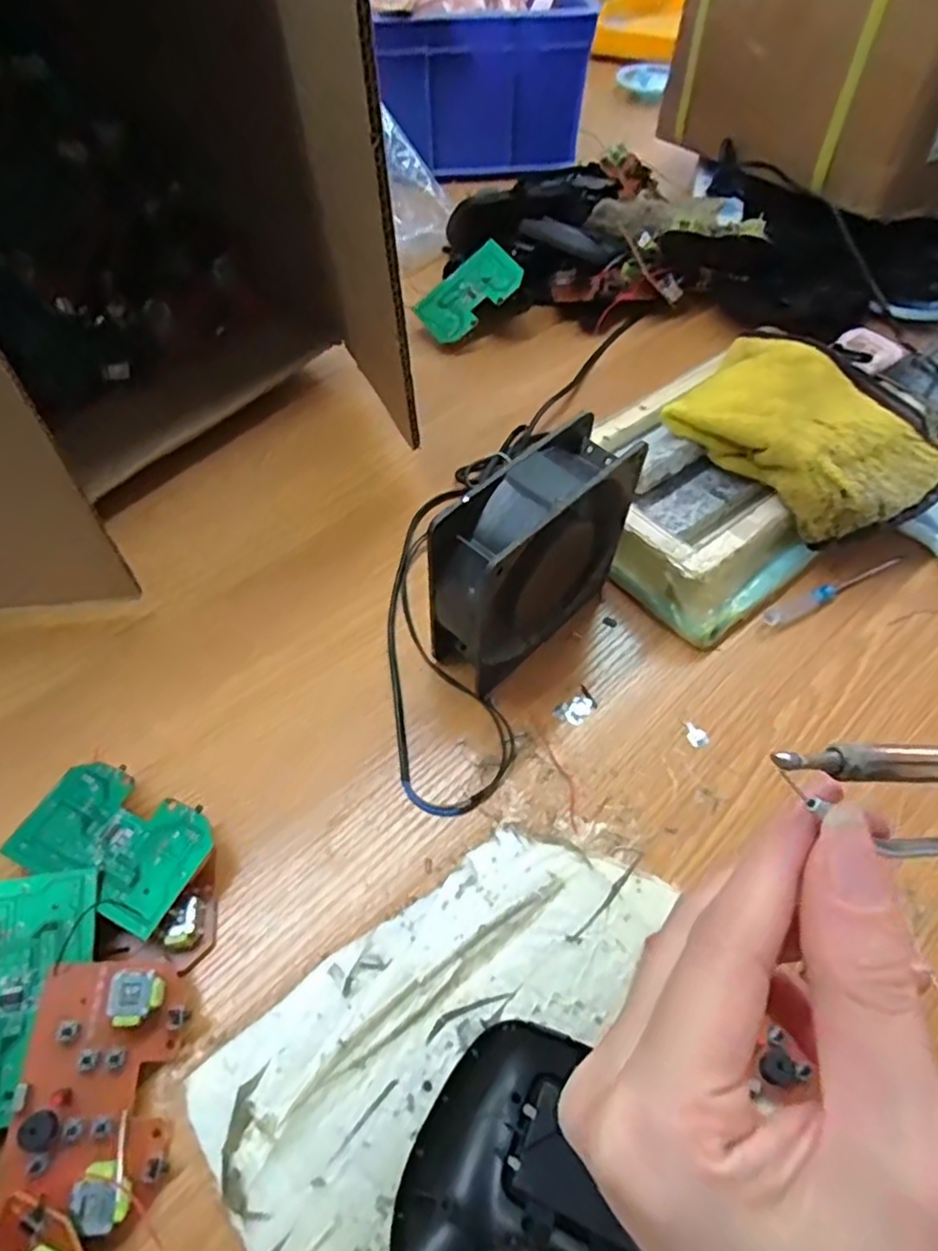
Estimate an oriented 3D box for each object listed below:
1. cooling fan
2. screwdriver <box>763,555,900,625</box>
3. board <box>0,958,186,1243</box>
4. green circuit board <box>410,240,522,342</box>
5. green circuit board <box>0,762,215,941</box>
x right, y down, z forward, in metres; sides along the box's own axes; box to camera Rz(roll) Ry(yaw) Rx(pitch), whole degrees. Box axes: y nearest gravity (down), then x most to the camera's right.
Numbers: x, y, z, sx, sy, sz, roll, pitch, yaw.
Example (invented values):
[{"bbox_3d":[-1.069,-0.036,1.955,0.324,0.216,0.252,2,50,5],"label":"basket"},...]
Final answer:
[{"bbox_3d":[0.034,-0.035,0.364,0.045,0.120,0.128,37,62,23],"label":"cooling fan"},{"bbox_3d":[0.232,-0.024,0.425,0.117,0.011,0.013,-23,58,-16],"label":"screwdriver"},{"bbox_3d":[-0.145,0.181,0.263,0.055,0.019,0.086,4,61,-9],"label":"board"},{"bbox_3d":[0.000,-0.286,0.578,0.089,0.005,0.057,-41,70,8],"label":"green circuit board"},{"bbox_3d":[-0.168,0.100,0.316,0.090,0.004,0.055,20,54,16],"label":"green circuit board"}]

